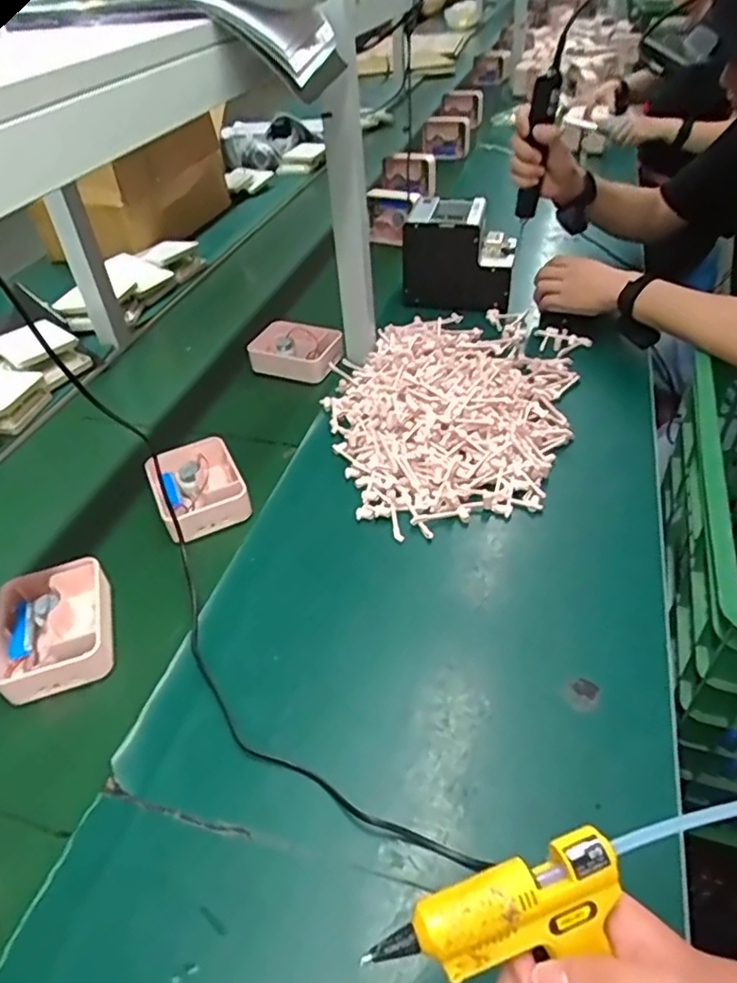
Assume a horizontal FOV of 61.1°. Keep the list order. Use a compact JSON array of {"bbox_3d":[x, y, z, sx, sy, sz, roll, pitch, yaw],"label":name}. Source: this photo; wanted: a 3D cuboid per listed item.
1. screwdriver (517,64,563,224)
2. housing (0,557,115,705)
[{"bbox_3d":[0.259,-0.522,0.952,0.041,0.202,0.047,18,48,21],"label":"screwdriver"},{"bbox_3d":[-0.309,0.135,0.615,0.103,0.040,0.126,-16,44,-11],"label":"housing"}]

